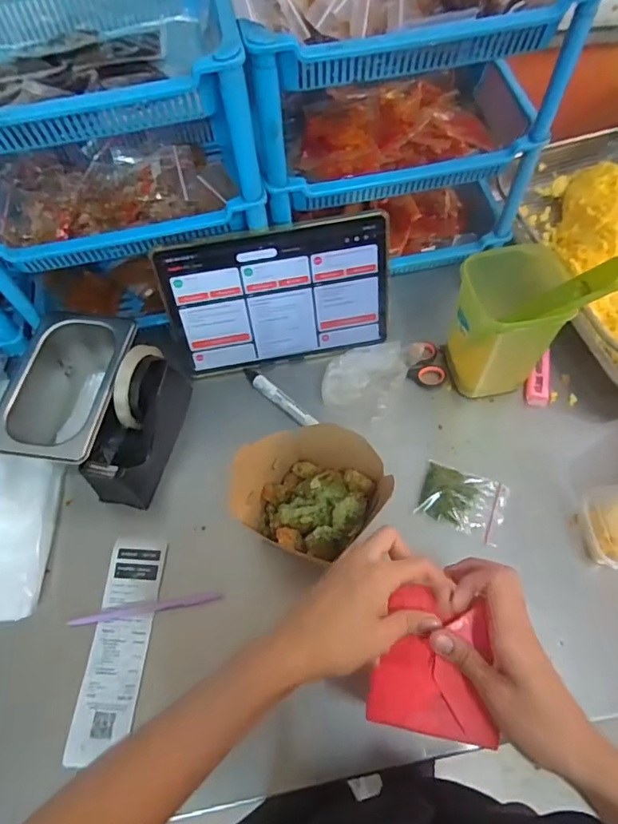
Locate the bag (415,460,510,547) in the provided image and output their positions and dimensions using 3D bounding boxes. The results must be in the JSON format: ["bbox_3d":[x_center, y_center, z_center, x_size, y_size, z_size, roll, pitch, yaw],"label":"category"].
[{"bbox_3d":[0.164,0.094,0.553,0.088,0.010,0.064,16,65,12],"label":"bag"}]

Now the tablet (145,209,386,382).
[{"bbox_3d":[-0.032,-0.127,0.602,0.250,0.168,0.011,-10,40,-3],"label":"tablet"}]

